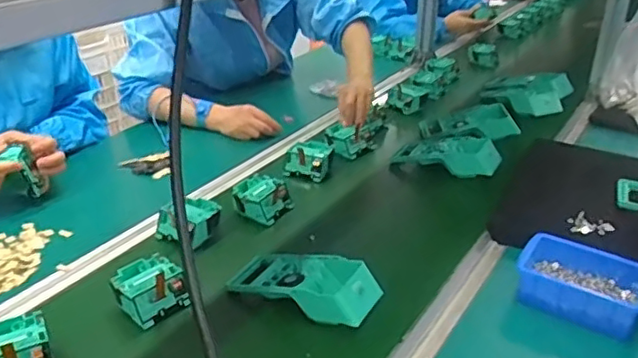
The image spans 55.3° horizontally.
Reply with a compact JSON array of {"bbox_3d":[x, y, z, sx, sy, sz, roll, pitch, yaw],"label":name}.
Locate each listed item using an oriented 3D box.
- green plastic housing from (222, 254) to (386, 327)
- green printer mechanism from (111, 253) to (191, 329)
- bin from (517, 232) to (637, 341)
[{"bbox_3d":[-0.018,0.126,0.763,0.190,0.052,0.086,17,34,25],"label":"green plastic housing"},{"bbox_3d":[-0.208,0.135,0.751,0.082,0.041,0.082,-21,37,-33],"label":"green printer mechanism"},{"bbox_3d":[0.327,0.134,0.772,0.156,0.053,0.116,22,36,31],"label":"bin"}]

